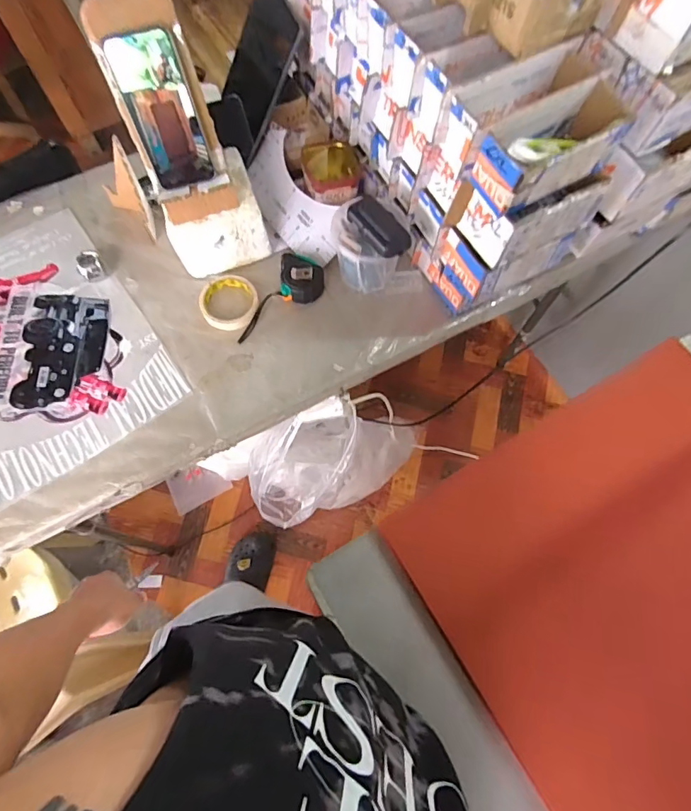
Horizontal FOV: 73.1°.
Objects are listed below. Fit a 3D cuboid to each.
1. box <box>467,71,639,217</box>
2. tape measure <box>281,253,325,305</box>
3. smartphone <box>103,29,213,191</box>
[{"bbox_3d":[0.228,-0.285,0.516,0.168,0.074,0.074,-32,72,-13],"label":"box"},{"bbox_3d":[-0.070,-0.205,0.752,0.072,0.039,0.071,4,68,0],"label":"tape measure"},{"bbox_3d":[-0.221,-0.356,0.572,0.072,0.161,0.014,-22,51,-9],"label":"smartphone"}]

